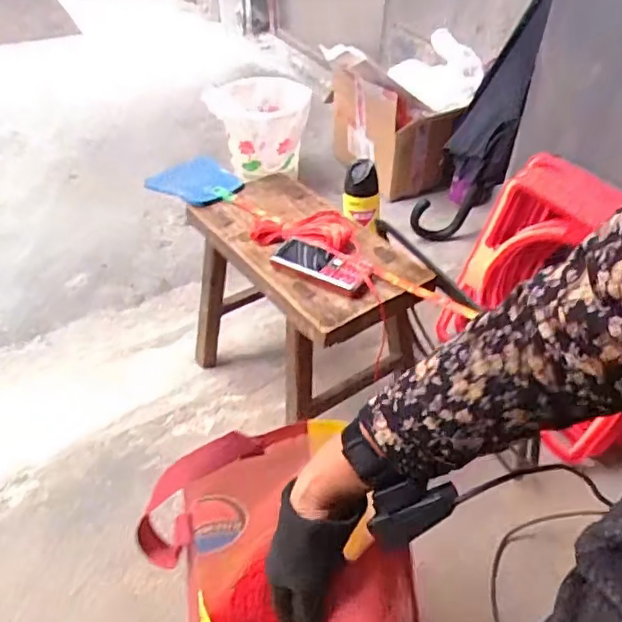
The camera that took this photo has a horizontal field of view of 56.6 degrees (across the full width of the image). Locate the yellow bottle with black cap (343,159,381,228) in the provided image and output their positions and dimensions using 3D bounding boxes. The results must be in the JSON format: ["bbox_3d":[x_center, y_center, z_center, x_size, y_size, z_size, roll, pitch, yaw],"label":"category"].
[{"bbox_3d":[0.092,-0.206,1.027,0.066,0.102,0.056,5,42,7],"label":"yellow bottle with black cap"}]

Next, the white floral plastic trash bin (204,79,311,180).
[{"bbox_3d":[-0.125,-0.436,1.419,0.244,0.220,0.239,-2,41,-1],"label":"white floral plastic trash bin"}]

